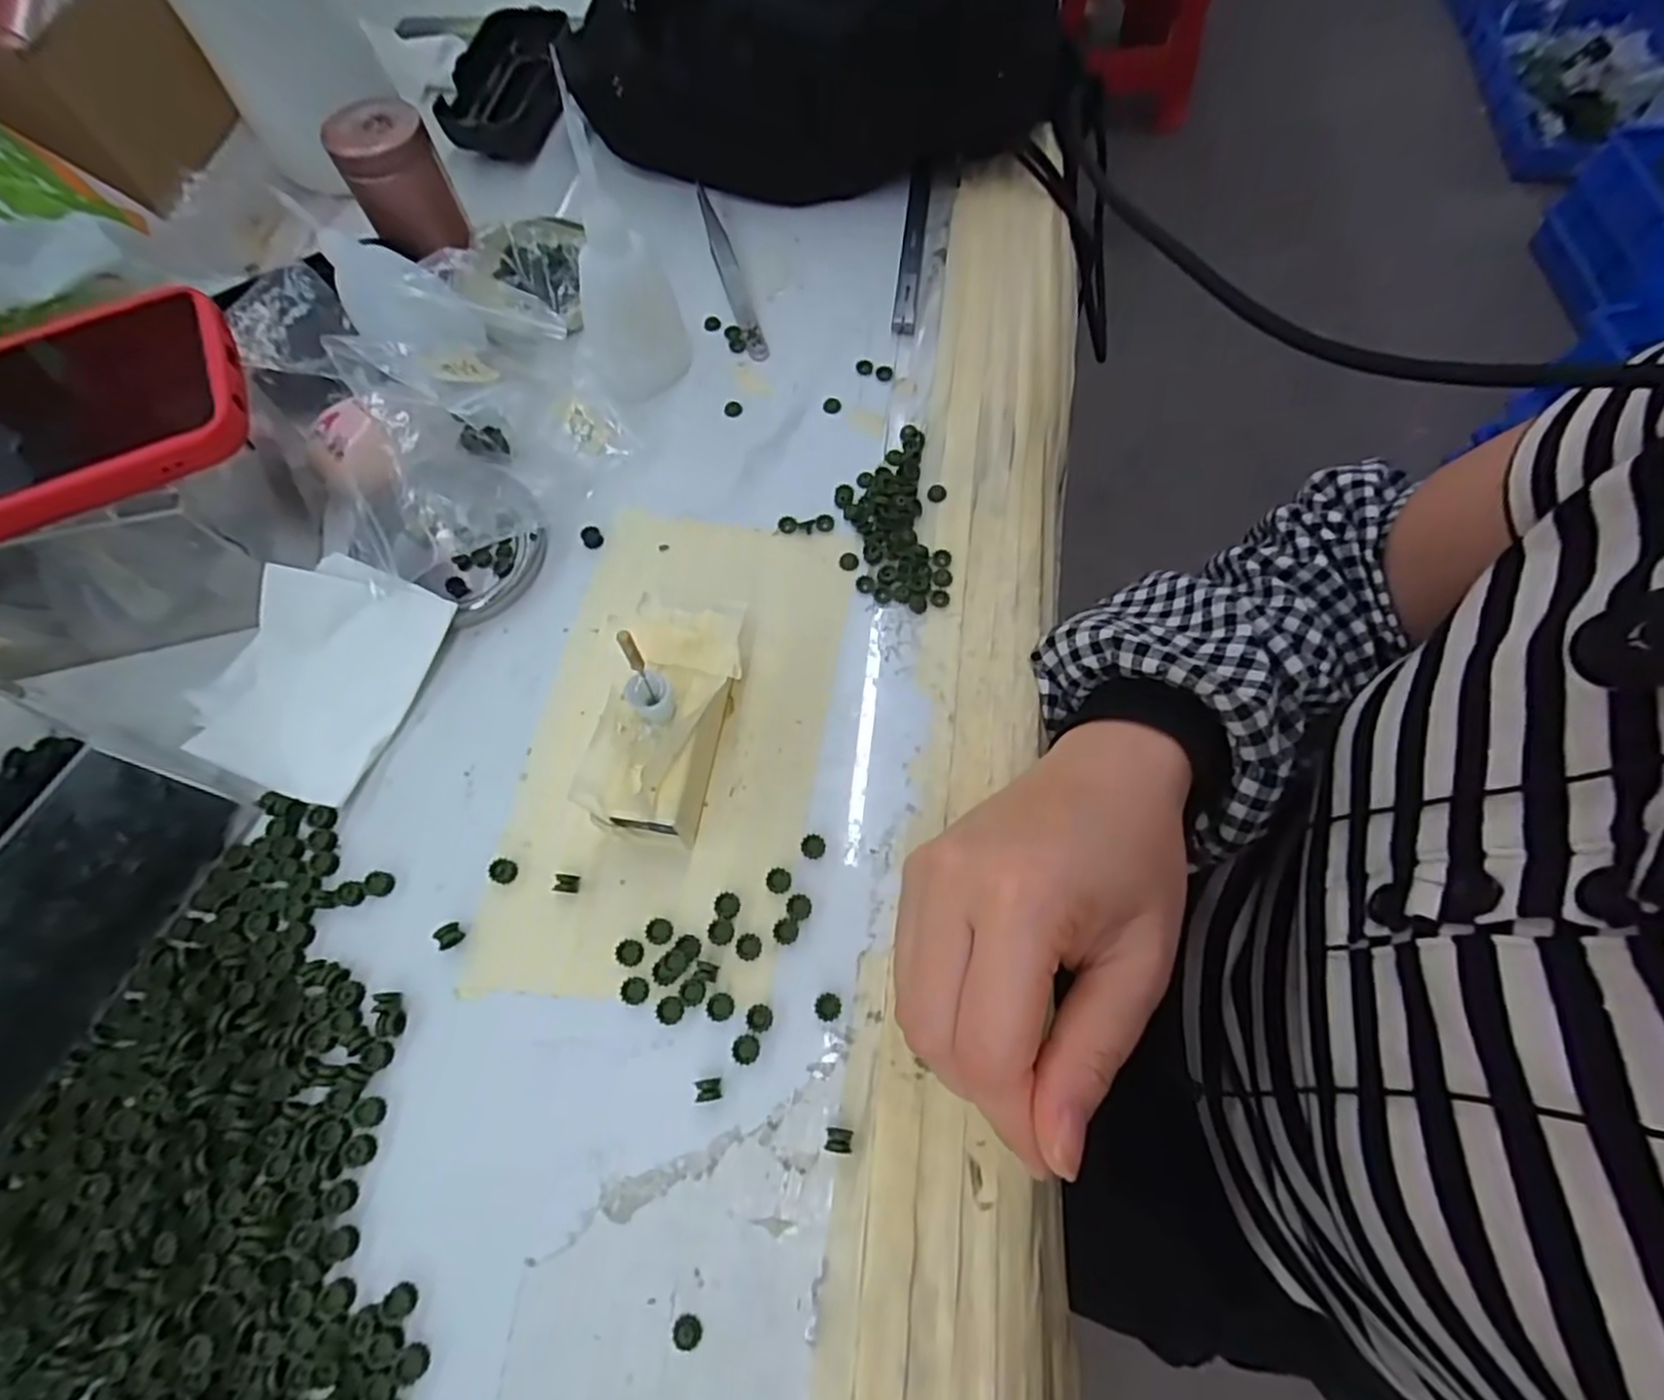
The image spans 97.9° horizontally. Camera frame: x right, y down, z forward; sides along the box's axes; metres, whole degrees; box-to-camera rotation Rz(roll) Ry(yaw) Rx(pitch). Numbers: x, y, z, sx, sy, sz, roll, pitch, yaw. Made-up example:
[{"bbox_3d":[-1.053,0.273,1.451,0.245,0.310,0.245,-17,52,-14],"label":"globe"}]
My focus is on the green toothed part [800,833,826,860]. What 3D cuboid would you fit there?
[{"bbox_3d":[-0.007,0.053,0.262,0.009,0.004,0.008,-10,68,-5],"label":"green toothed part"}]

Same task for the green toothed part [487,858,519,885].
[{"bbox_3d":[-0.118,0.061,0.260,0.009,0.006,0.009,0,67,0],"label":"green toothed part"}]

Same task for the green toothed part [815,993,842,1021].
[{"bbox_3d":[-0.001,0.102,0.241,0.008,0.004,0.008,8,67,3],"label":"green toothed part"}]

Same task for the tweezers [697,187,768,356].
[{"bbox_3d":[-0.055,-0.228,0.378,0.011,0.004,0.131,-16,68,-7],"label":"tweezers"}]

